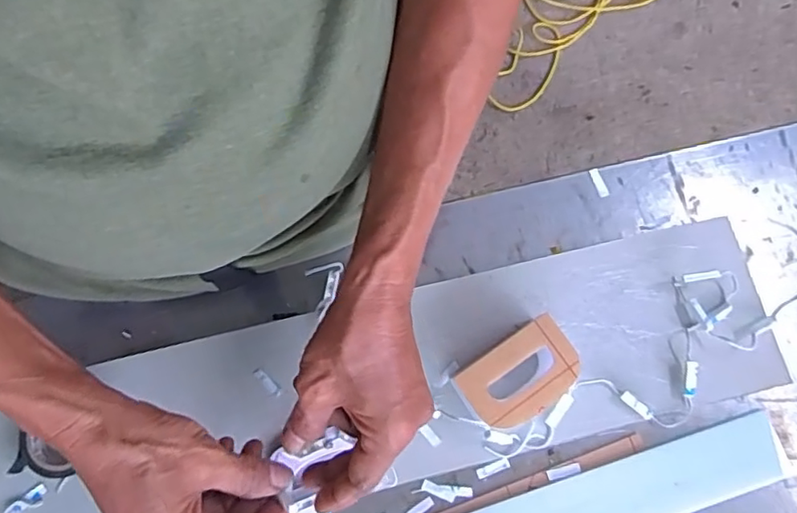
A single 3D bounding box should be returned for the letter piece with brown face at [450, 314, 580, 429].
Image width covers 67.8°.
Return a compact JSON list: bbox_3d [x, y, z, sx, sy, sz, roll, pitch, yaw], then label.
[{"bbox_3d":[0.085,0.088,0.431,0.080,0.047,0.054,-33,78,-9],"label":"letter piece with brown face"}]

